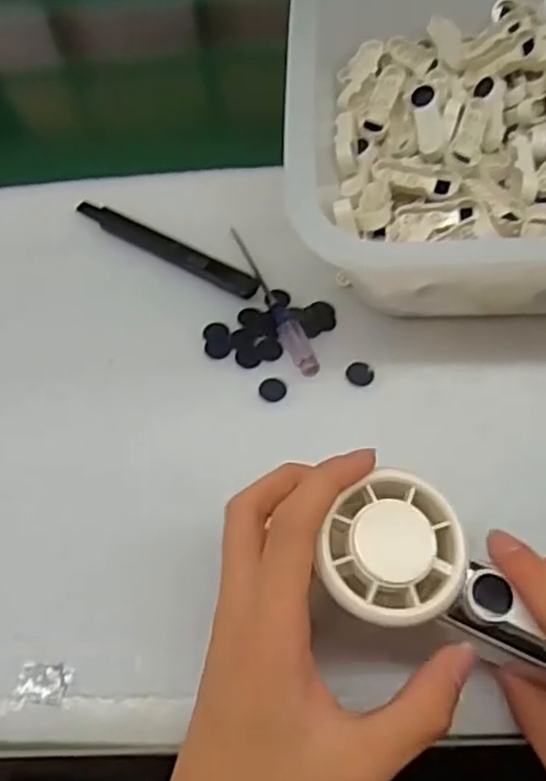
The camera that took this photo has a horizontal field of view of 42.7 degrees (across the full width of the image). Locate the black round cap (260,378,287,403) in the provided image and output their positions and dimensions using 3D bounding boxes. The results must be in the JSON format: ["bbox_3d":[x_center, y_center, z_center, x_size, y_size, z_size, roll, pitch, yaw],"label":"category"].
[{"bbox_3d":[0.000,-0.001,0.373,0.015,0.004,0.014,-2,59,3],"label":"black round cap"}]

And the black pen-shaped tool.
[{"bbox_3d":[-0.068,-0.088,0.428,0.137,0.007,0.015,28,65,19],"label":"black pen-shaped tool"}]

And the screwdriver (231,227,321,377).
[{"bbox_3d":[-0.003,-0.055,0.402,0.012,0.011,0.119,-23,60,-10],"label":"screwdriver"}]

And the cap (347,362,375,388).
[{"bbox_3d":[0.047,-0.009,0.376,0.015,0.004,0.015,0,57,-1],"label":"cap"}]

